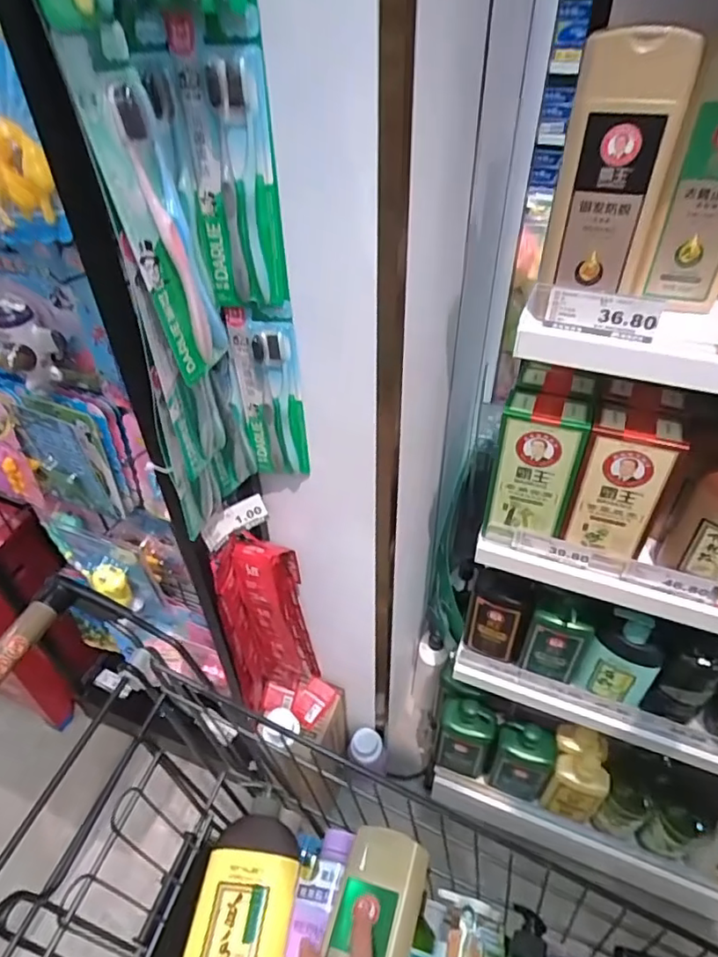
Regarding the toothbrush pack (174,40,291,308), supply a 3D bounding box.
[{"bbox_3d":[-0.108,-0.251,0.490,0.070,0.198,0.019,-6,41,-5],"label":"toothbrush pack"}]

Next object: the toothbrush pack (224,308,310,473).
[{"bbox_3d":[-0.101,-0.089,0.642,0.070,0.211,0.017,0,40,2],"label":"toothbrush pack"}]

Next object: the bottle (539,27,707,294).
[{"bbox_3d":[0.207,-0.252,0.456,0.083,0.177,0.081,14,43,17],"label":"bottle"}]

